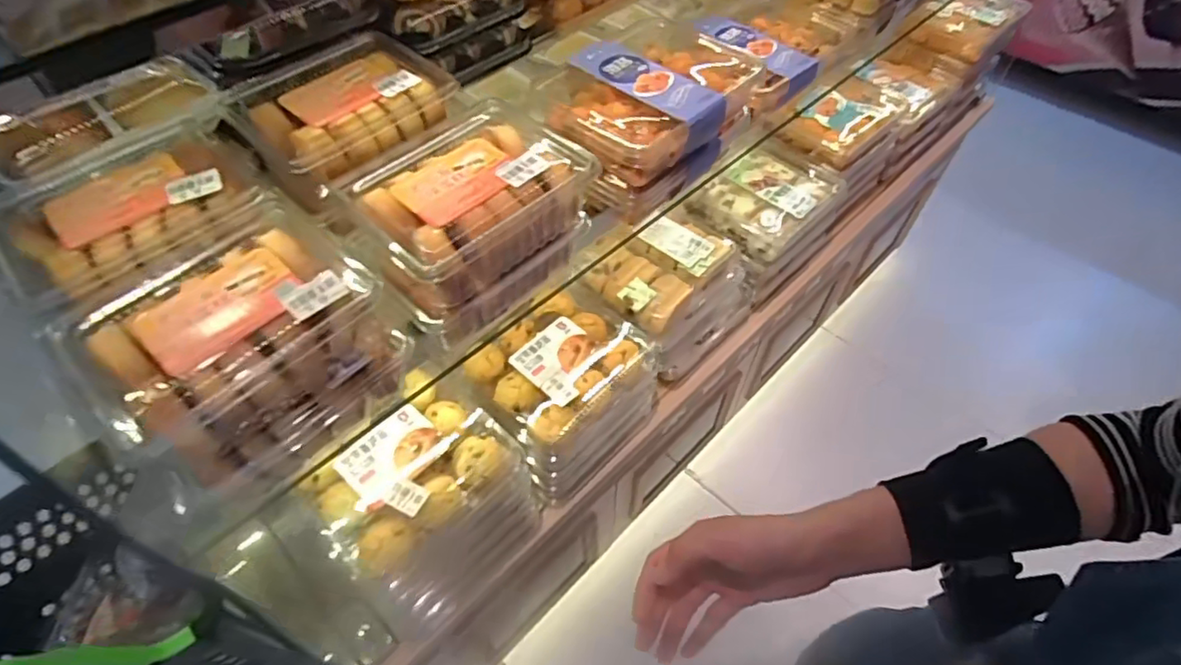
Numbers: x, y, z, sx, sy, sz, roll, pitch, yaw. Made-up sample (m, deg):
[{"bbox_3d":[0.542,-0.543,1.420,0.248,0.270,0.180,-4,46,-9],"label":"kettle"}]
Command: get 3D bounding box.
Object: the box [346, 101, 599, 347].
[{"bbox_3d":[-0.110,-0.102,0.555,0.154,0.104,0.193,38,62,24],"label":"box"}]

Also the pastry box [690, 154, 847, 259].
[{"bbox_3d":[0.301,-0.222,1.013,0.164,0.056,0.228,38,62,24],"label":"pastry box"}]

